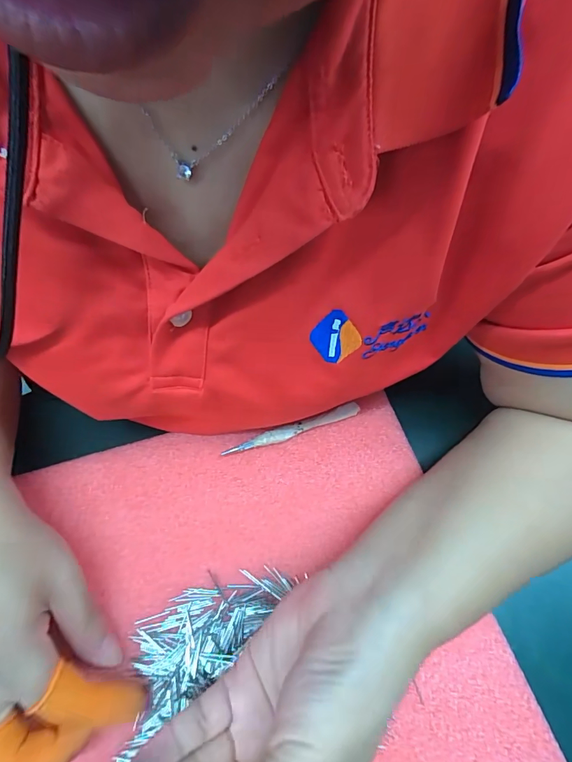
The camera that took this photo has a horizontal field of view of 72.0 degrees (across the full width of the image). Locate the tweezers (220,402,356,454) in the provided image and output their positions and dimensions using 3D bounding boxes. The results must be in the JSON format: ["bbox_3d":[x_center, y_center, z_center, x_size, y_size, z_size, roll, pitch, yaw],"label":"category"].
[{"bbox_3d":[0.006,0.038,0.302,0.106,0.014,0.009,-18,64,-10],"label":"tweezers"}]

